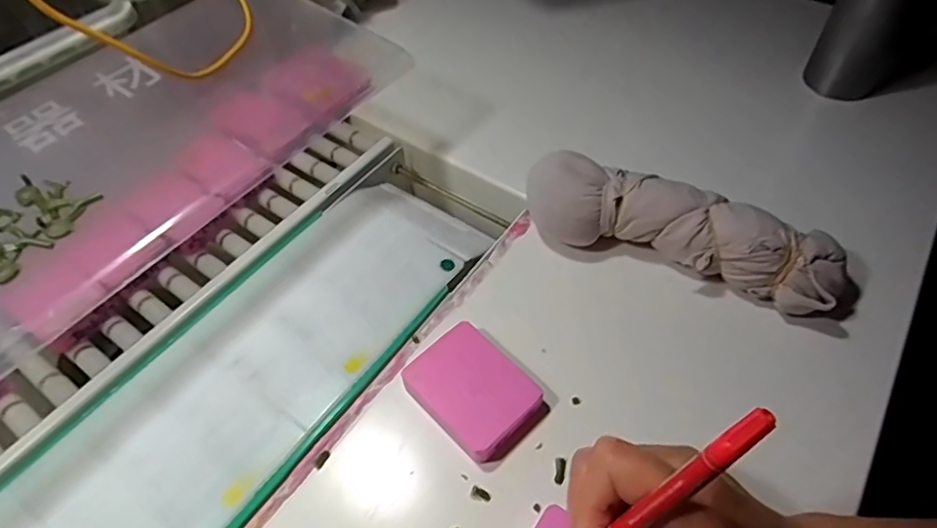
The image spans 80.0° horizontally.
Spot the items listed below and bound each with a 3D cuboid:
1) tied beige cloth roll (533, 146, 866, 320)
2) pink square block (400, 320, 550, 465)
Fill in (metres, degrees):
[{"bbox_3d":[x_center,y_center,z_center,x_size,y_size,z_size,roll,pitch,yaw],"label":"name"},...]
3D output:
[{"bbox_3d":[0.147,-0.019,0.371,0.220,0.061,0.056,18,55,13],"label":"tied beige cloth roll"},{"bbox_3d":[0.003,0.074,0.329,0.071,0.019,0.055,38,61,26],"label":"pink square block"}]

